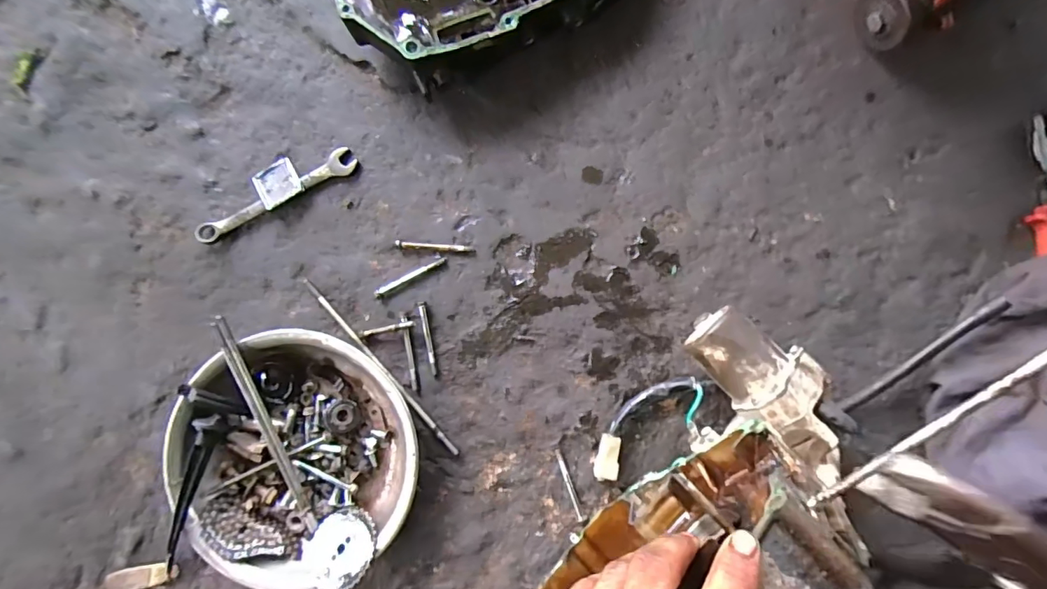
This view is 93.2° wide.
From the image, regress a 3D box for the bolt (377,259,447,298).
[{"bbox_3d":[-0.101,-0.015,0.441,0.070,0.005,0.008,-26,86,3],"label":"bolt"}]

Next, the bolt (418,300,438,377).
[{"bbox_3d":[-0.083,0.039,0.434,0.006,0.007,0.065,-9,87,4],"label":"bolt"}]

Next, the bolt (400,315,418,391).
[{"bbox_3d":[-0.101,0.051,0.434,0.007,0.007,0.066,-9,87,4],"label":"bolt"}]

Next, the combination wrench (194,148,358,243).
[{"bbox_3d":[-0.227,-0.090,0.452,0.159,0.011,0.024,-26,86,3],"label":"combination wrench"}]

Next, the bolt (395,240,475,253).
[{"bbox_3d":[-0.078,-0.042,0.436,0.069,0.006,0.006,4,88,5],"label":"bolt"}]

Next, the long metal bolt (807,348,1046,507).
[{"bbox_3d":[0.206,0.045,0.221,0.010,0.012,0.180,46,111,5],"label":"long metal bolt"}]

